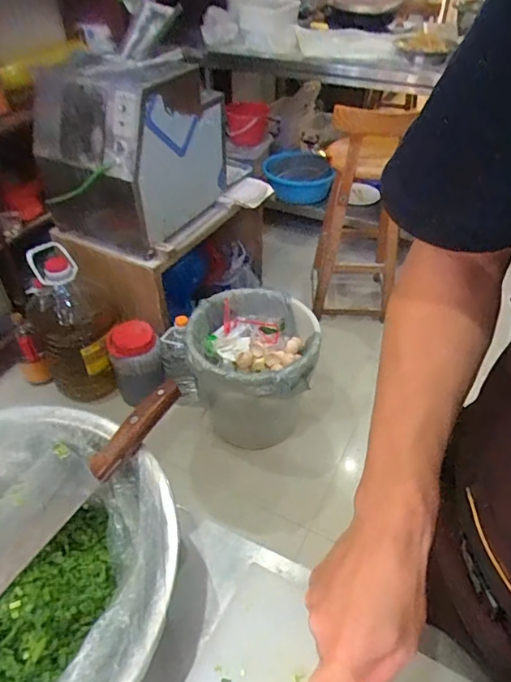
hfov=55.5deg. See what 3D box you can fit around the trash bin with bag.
[{"bbox_3d":[-0.005,0.100,1.458,0.346,0.370,0.343,0,43,0],"label":"trash bin with bag"}]

